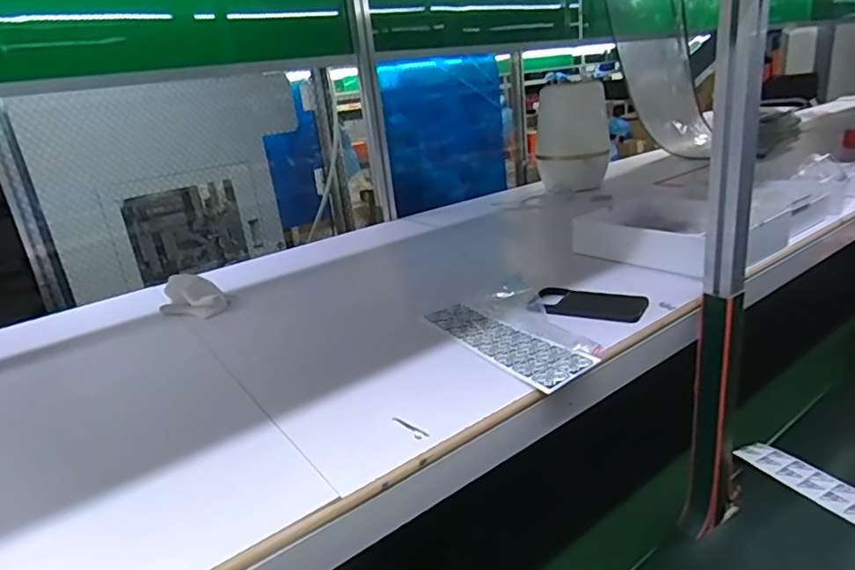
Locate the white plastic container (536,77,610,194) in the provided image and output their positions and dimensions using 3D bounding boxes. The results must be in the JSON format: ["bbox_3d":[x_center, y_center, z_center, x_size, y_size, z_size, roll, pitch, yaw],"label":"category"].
[{"bbox_3d":[0.424,-0.426,1.598,0.206,0.300,0.167,-1,21,17],"label":"white plastic container"}]

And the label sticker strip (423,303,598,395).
[{"bbox_3d":[0.094,0.074,0.752,0.082,0.007,0.301,-22,22,-25],"label":"label sticker strip"}]

